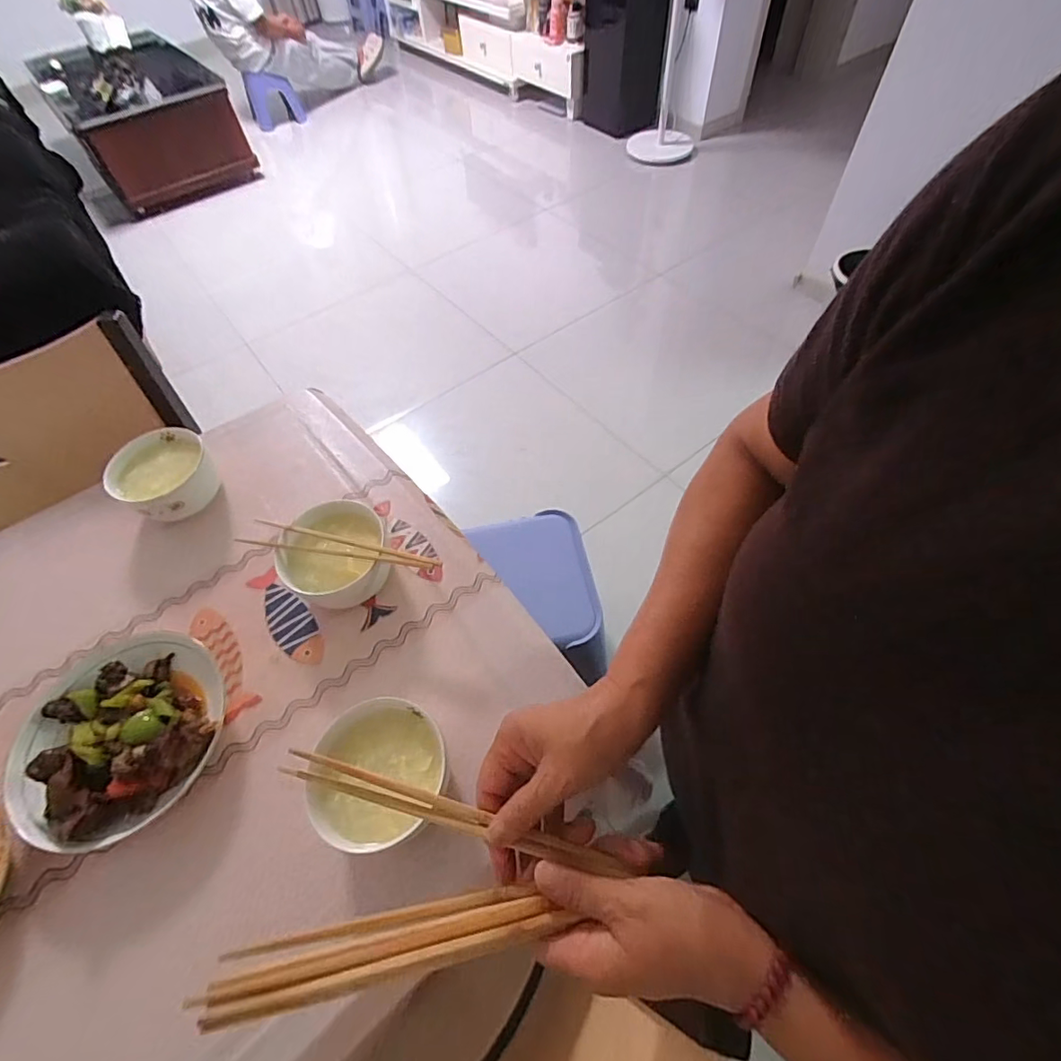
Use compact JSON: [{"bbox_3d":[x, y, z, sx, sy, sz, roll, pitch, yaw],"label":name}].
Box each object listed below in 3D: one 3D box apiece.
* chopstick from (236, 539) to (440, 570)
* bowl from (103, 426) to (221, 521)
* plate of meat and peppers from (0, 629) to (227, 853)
[{"bbox_3d":[-0.219,0.025,0.579,0.230,0.012,0.011,7,57,8],"label":"chopstick"},{"bbox_3d":[-0.490,-0.075,0.695,0.124,0.052,0.117,-2,56,2],"label":"bowl"},{"bbox_3d":[-0.420,0.201,0.528,0.182,0.067,0.200,-2,56,2],"label":"plate of meat and peppers"}]

